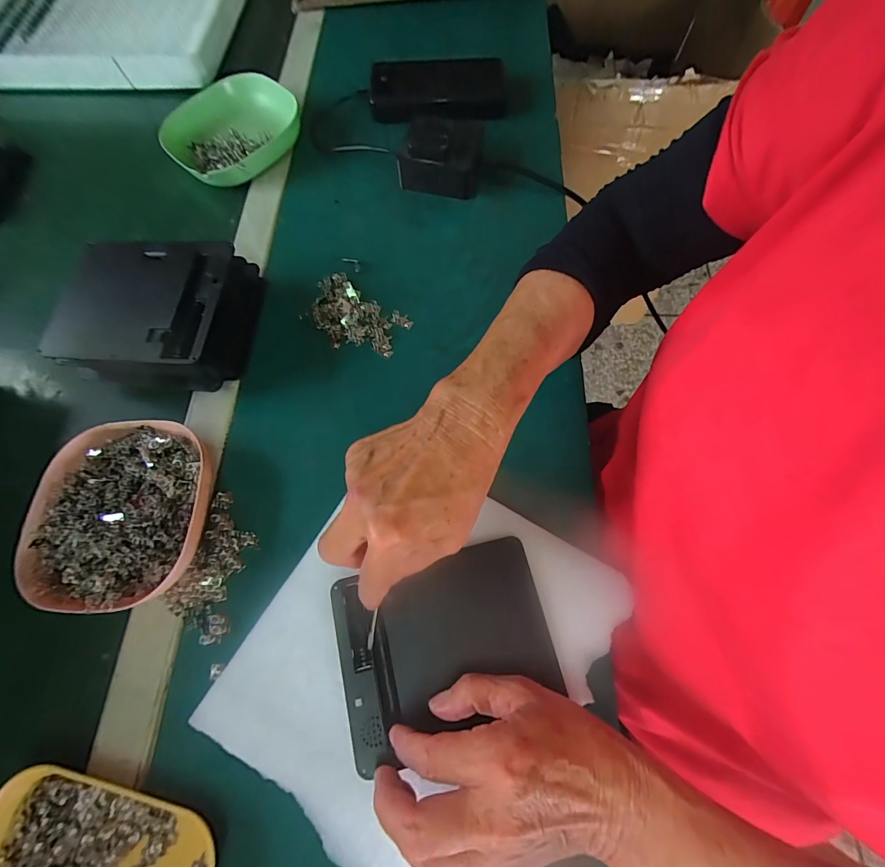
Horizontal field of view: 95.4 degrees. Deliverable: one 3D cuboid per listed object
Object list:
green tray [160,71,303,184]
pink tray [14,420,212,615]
[{"bbox_3d":[-0.237,-0.338,0.451,0.140,0.035,0.142,35,74,13],"label":"green tray"},{"bbox_3d":[-0.240,0.058,0.301,0.121,0.030,0.134,2,69,2],"label":"pink tray"}]

